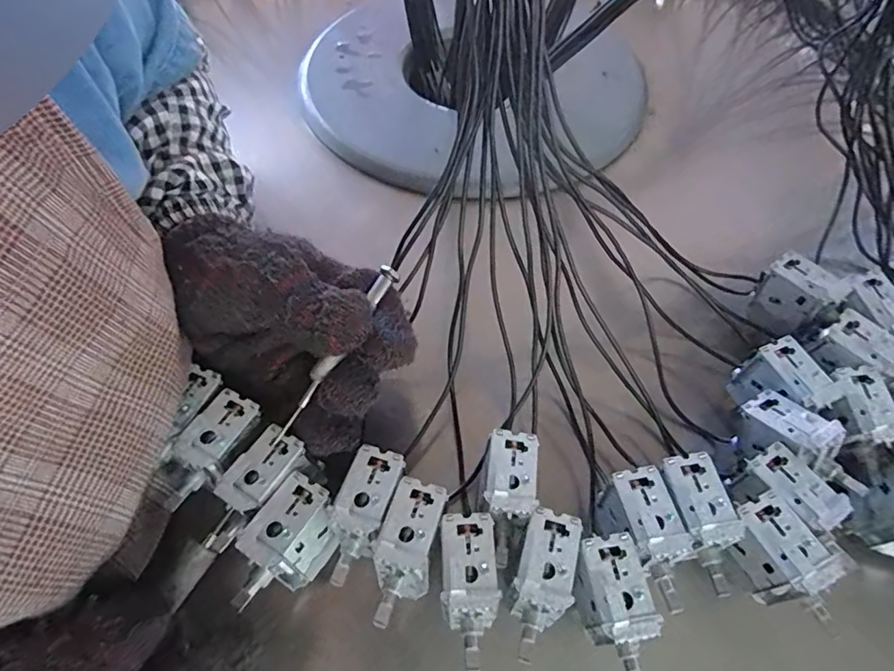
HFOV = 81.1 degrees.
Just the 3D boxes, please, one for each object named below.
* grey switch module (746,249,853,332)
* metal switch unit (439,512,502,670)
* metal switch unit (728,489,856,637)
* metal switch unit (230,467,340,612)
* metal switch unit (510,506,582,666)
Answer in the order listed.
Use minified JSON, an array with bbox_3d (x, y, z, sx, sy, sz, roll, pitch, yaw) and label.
[{"bbox_3d":[0.204,-0.023,0.311,0.020,0.042,0.038,-30,59,-20],"label":"grey switch module"},{"bbox_3d":[0.009,0.102,0.214,0.023,0.020,0.056,1,54,0],"label":"metal switch unit"},{"bbox_3d":[0.145,0.097,0.224,0.023,0.039,0.052,-27,58,-19],"label":"metal switch unit"},{"bbox_3d":[-0.072,0.094,0.231,0.028,0.036,0.053,28,58,19],"label":"metal switch unit"},{"bbox_3d":[0.039,0.101,0.214,0.023,0.018,0.054,18,57,10],"label":"metal switch unit"}]

